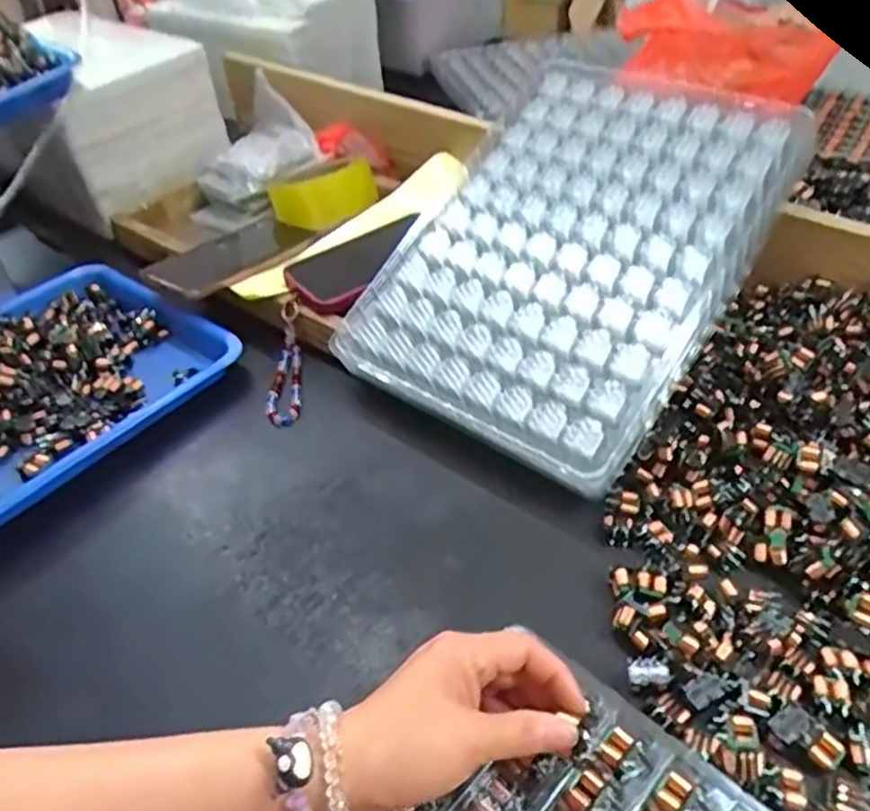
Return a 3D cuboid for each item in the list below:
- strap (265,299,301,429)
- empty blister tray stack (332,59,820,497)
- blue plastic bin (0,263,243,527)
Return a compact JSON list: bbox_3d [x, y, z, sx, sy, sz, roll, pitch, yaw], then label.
[{"bbox_3d":[-0.129,-0.033,0.601,0.026,0.034,0.120,-3,58,1],"label":"strap"},{"bbox_3d":[0.109,-0.121,0.556,0.248,0.031,0.341,31,77,27],"label":"empty blister tray stack"},{"bbox_3d":[-0.363,-0.004,0.577,0.245,0.034,0.336,27,52,29],"label":"blue plastic bin"}]

